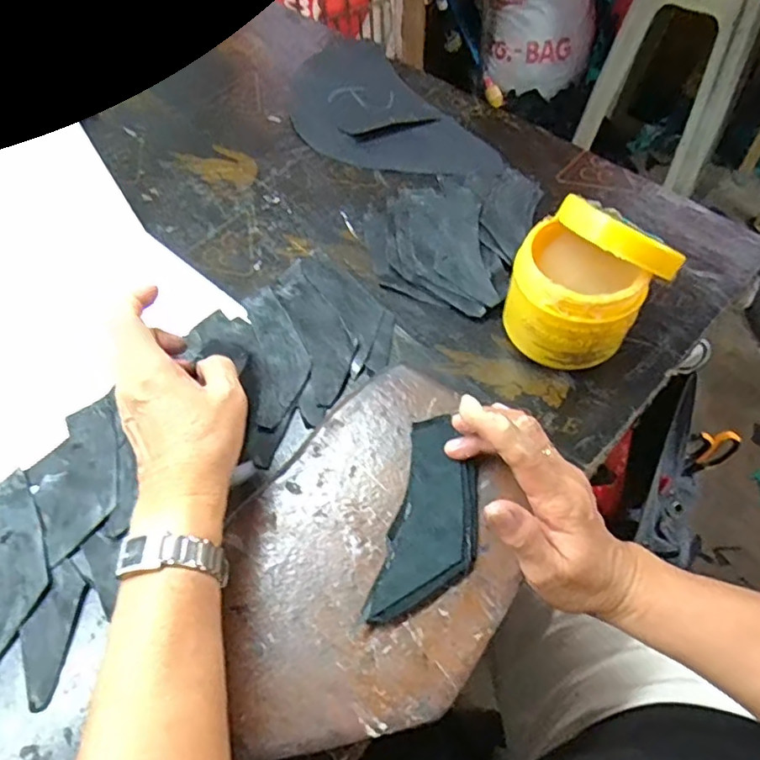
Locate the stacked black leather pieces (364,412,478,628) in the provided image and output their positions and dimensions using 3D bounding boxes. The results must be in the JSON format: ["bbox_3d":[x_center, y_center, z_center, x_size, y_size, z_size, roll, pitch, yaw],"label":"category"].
[{"bbox_3d":[0.036,0.088,0.371,0.053,0.014,0.139,11,58,10],"label":"stacked black leather pieces"}]

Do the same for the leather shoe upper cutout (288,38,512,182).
[{"bbox_3d":[-0.012,-0.305,0.657,0.156,0.014,0.334,-26,59,-14],"label":"leather shoe upper cutout"}]

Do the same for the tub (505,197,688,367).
[{"bbox_3d":[0.146,-0.068,0.428,0.079,0.123,0.087,-33,61,-18],"label":"tub"}]

